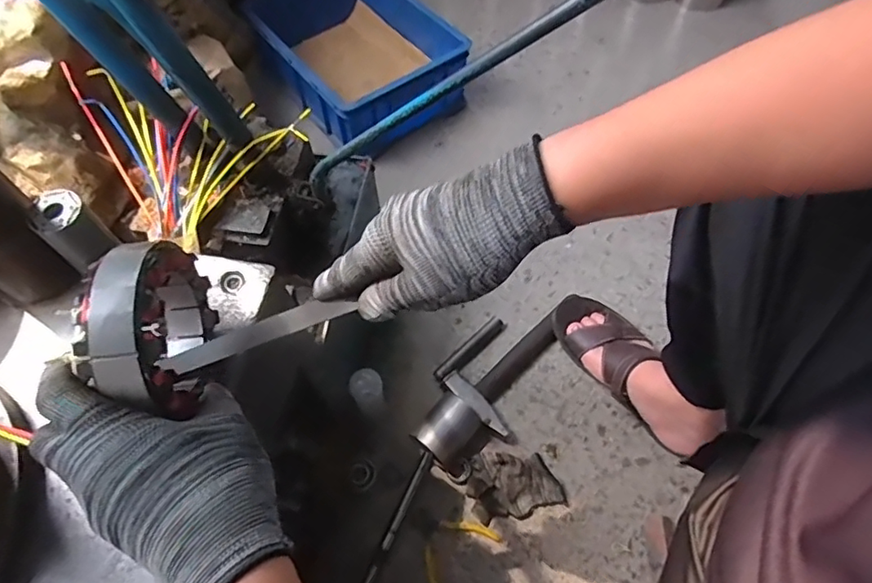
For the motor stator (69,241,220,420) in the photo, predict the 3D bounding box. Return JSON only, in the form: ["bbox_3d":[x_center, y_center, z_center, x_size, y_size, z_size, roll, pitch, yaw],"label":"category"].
[{"bbox_3d":[-0.177,0.024,0.345,0.041,0.098,0.108,-9,61,-4],"label":"motor stator"}]

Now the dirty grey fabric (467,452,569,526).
[{"bbox_3d":[0.111,0.269,0.774,0.129,0.032,0.086,-9,61,-4],"label":"dirty grey fabric"}]

